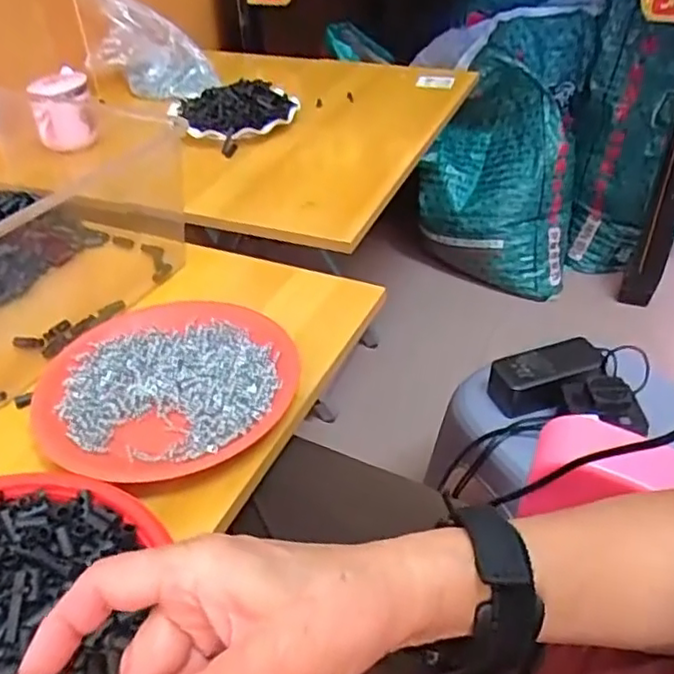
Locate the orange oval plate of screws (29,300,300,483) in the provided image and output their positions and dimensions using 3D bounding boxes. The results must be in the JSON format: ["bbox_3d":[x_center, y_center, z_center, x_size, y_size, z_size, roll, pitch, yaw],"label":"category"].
[{"bbox_3d":[-0.131,0.034,0.498,0.189,0.025,0.178,-20,43,-23],"label":"orange oval plate of screws"}]

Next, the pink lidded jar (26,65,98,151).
[{"bbox_3d":[-0.371,-0.304,0.882,0.077,0.092,0.082,-16,41,-18],"label":"pink lidded jar"}]

